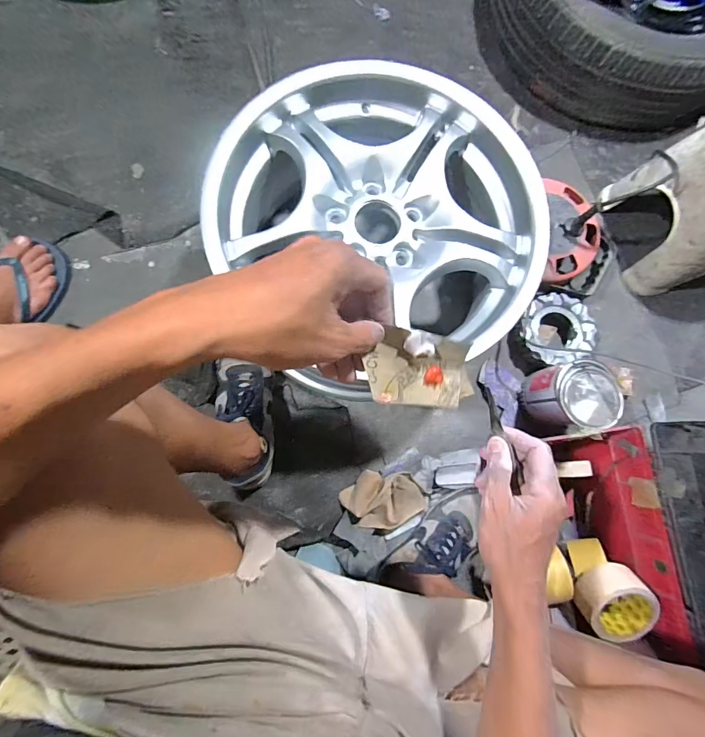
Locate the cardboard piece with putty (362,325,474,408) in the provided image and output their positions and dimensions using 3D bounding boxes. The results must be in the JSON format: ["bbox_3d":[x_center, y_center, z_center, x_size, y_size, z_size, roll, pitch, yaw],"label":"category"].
[{"bbox_3d":[0.052,0.001,0.296,0.081,0.016,0.059,0,99,-14],"label":"cardboard piece with putty"}]

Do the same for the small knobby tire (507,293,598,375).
[{"bbox_3d":[0.374,-0.070,0.739,0.146,0.053,0.130,-13,81,-3],"label":"small knobby tire"}]

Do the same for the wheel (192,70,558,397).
[{"bbox_3d":[0.035,-0.205,0.635,0.441,0.252,0.468,0,81,-1],"label":"wheel"}]

